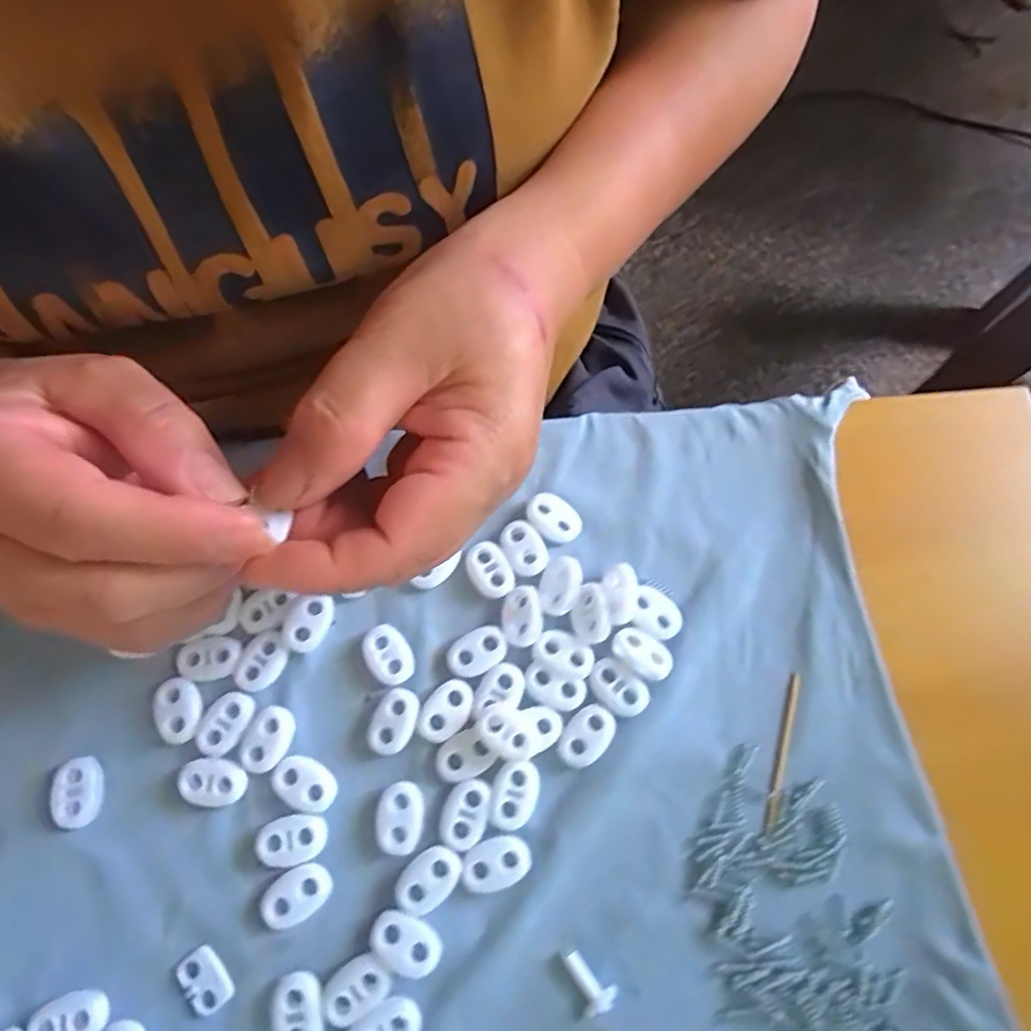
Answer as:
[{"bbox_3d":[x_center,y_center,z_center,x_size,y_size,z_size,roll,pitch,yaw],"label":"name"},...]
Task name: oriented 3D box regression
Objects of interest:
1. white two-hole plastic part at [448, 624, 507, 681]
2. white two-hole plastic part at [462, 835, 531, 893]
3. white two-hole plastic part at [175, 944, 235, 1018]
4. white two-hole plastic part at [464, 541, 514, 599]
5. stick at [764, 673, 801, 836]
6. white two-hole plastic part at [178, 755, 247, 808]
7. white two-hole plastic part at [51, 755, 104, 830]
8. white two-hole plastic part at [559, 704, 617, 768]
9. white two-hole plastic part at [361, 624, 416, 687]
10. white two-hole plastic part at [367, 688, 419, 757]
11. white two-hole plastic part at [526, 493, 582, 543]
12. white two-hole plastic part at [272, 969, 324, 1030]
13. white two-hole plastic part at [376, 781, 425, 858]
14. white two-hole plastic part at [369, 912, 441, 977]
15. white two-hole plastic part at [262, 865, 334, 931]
[{"bbox_3d":[-0.014,0.049,0.230,0.022,0.004,0.015,-29,74,-10],"label":"white two-hole plastic part"},{"bbox_3d":[-0.006,0.114,0.208,0.022,0.004,0.015,-16,73,-6],"label":"white two-hole plastic part"},{"bbox_3d":[-0.098,0.146,0.199,0.014,0.004,0.018,-36,76,-11],"label":"white two-hole plastic part"},{"bbox_3d":[-0.010,0.020,0.239,0.015,0.004,0.022,-27,74,-9],"label":"white two-hole plastic part"},{"bbox_3d":[0.094,0.082,0.222,0.004,0.004,0.054,17,72,5],"label":"stick"},{"bbox_3d":[-0.103,0.091,0.218,0.022,0.006,0.014,5,72,1],"label":"white two-hole plastic part"},{"bbox_3d":[-0.148,0.094,0.216,0.013,0.007,0.022,-3,72,-2],"label":"white two-hole plastic part"},{"bbox_3d":[0.025,0.077,0.221,0.015,0.004,0.022,40,76,11],"label":"white two-hole plastic part"},{"bbox_3d":[-0.046,0.051,0.232,0.016,0.004,0.022,-31,75,-10],"label":"white two-hole plastic part"},{"bbox_3d":[-0.043,0.073,0.224,0.015,0.004,0.023,24,73,7],"label":"white two-hole plastic part"},{"bbox_3d":[0.015,0.001,0.248,0.022,0.004,0.015,40,76,12],"label":"white two-hole plastic part"},{"bbox_3d":[-0.067,0.154,0.196,0.015,0.004,0.022,-12,72,-5],"label":"white two-hole plastic part"},{"bbox_3d":[-0.039,0.102,0.213,0.016,0.004,0.022,1,72,0],"label":"white two-hole plastic part"},{"bbox_3d":[-0.035,0.136,0.202,0.023,0.004,0.015,31,74,9],"label":"white two-hole plastic part"},{"bbox_3d":[-0.071,0.123,0.206,0.022,0.004,0.015,-33,75,-11],"label":"white two-hole plastic part"}]

